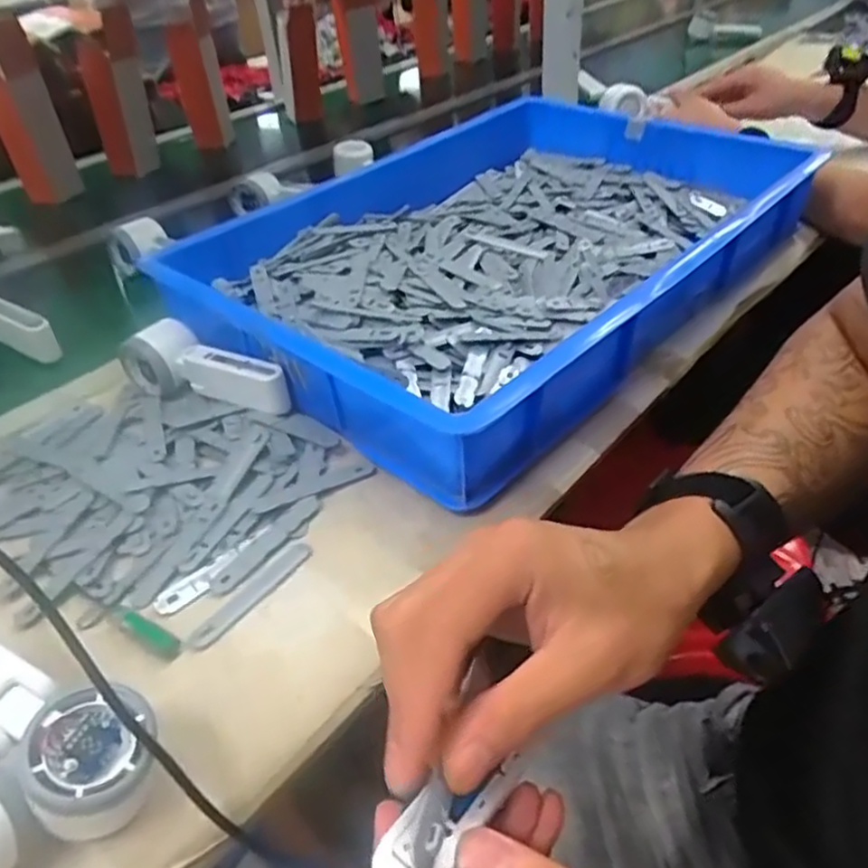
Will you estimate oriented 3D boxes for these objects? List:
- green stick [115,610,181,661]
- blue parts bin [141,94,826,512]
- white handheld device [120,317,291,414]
[{"bbox_3d":[-0.176,0.121,0.420,0.054,0.013,0.011,19,44,27],"label":"green stick"},{"bbox_3d":[0.069,-0.195,0.736,0.412,0.101,0.607,29,49,34],"label":"blue parts bin"},{"bbox_3d":[-0.204,-0.054,0.607,0.164,0.050,0.058,24,46,31],"label":"white handheld device"}]

